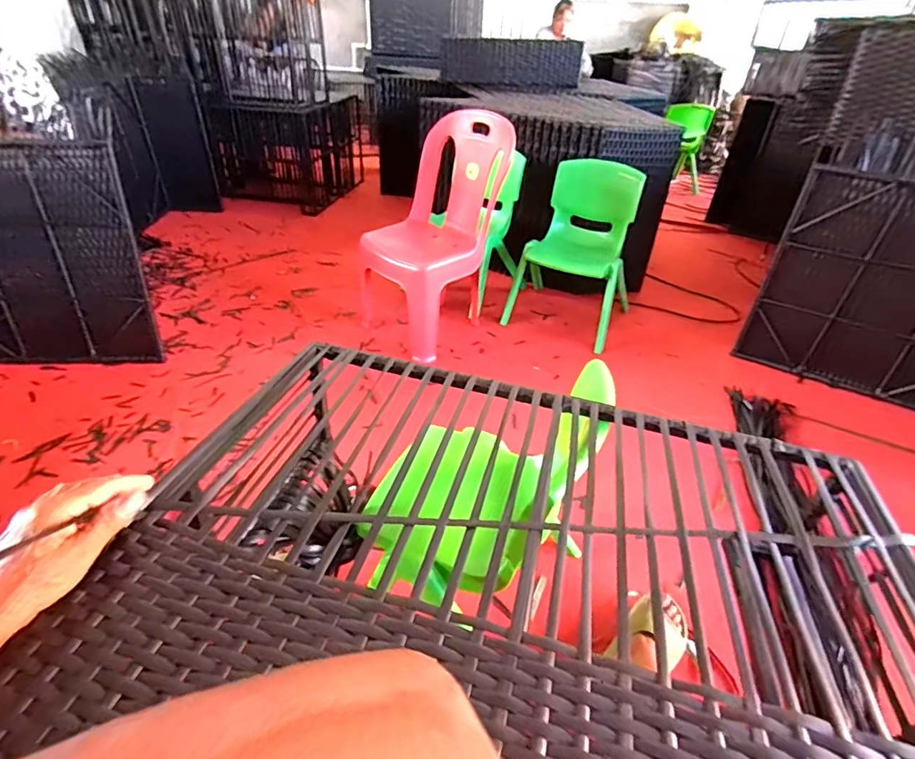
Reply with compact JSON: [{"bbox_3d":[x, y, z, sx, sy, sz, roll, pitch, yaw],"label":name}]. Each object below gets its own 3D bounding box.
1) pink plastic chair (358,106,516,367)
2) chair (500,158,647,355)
[{"bbox_3d":[-0.069,-0.460,1.550,0.380,0.610,0.347,-26,46,-33],"label":"pink plastic chair"},{"bbox_3d":[0.407,-0.429,1.682,0.369,0.503,0.328,22,41,23],"label":"chair"}]

